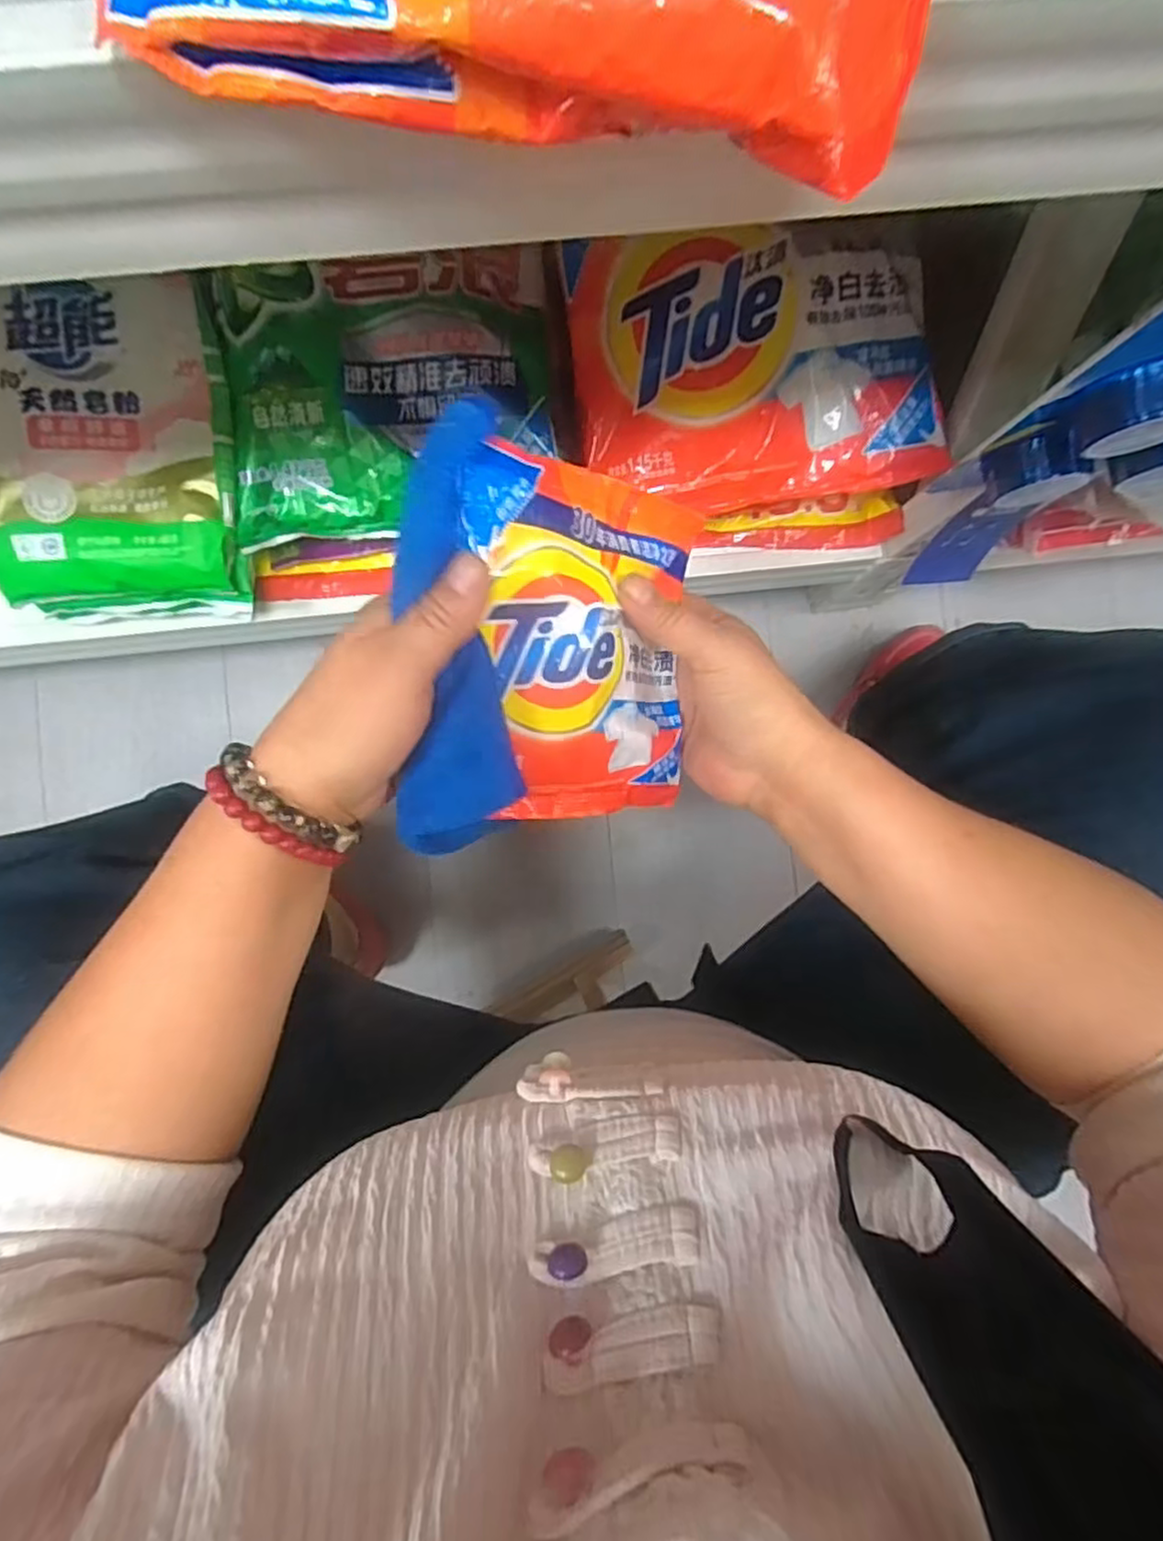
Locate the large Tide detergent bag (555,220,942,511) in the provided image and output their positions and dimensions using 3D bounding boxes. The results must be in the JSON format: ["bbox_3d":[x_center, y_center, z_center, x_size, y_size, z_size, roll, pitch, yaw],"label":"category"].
[{"bbox_3d":[0.122,-0.287,0.501,0.253,0.063,0.182,-7,89,-3],"label":"large Tide detergent bag"}]

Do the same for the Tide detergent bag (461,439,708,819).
[{"bbox_3d":[0.005,-0.057,0.340,0.144,0.021,0.163,-4,100,-44],"label":"Tide detergent bag"}]

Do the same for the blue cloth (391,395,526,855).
[{"bbox_3d":[-0.052,-0.050,0.289,0.048,0.015,0.179,0,106,-2],"label":"blue cloth"}]

